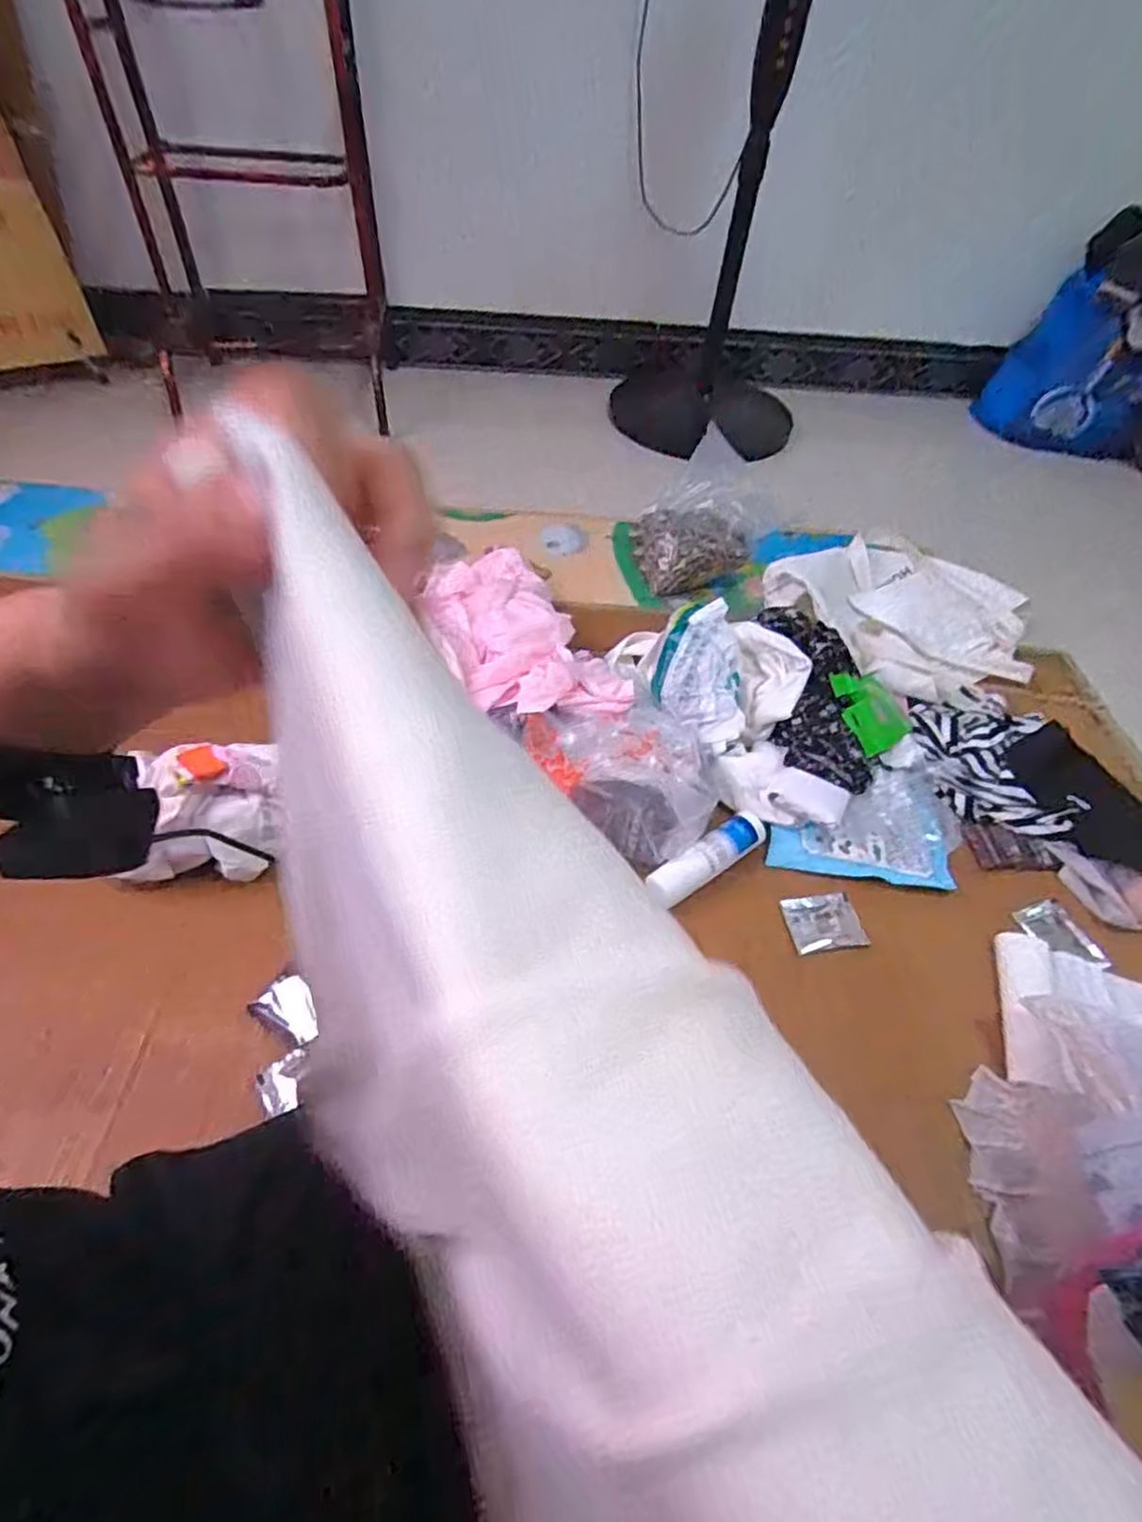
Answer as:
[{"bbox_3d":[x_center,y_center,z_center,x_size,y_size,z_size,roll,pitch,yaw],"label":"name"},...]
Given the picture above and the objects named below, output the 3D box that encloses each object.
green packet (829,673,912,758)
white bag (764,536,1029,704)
[{"bbox_3d":[0.348,-0.062,0.787,0.080,0.015,0.103,-17,68,-21],"label":"green packet"},{"bbox_3d":[0.489,-0.219,0.968,0.340,0.081,0.333,35,55,22],"label":"white bag"}]

